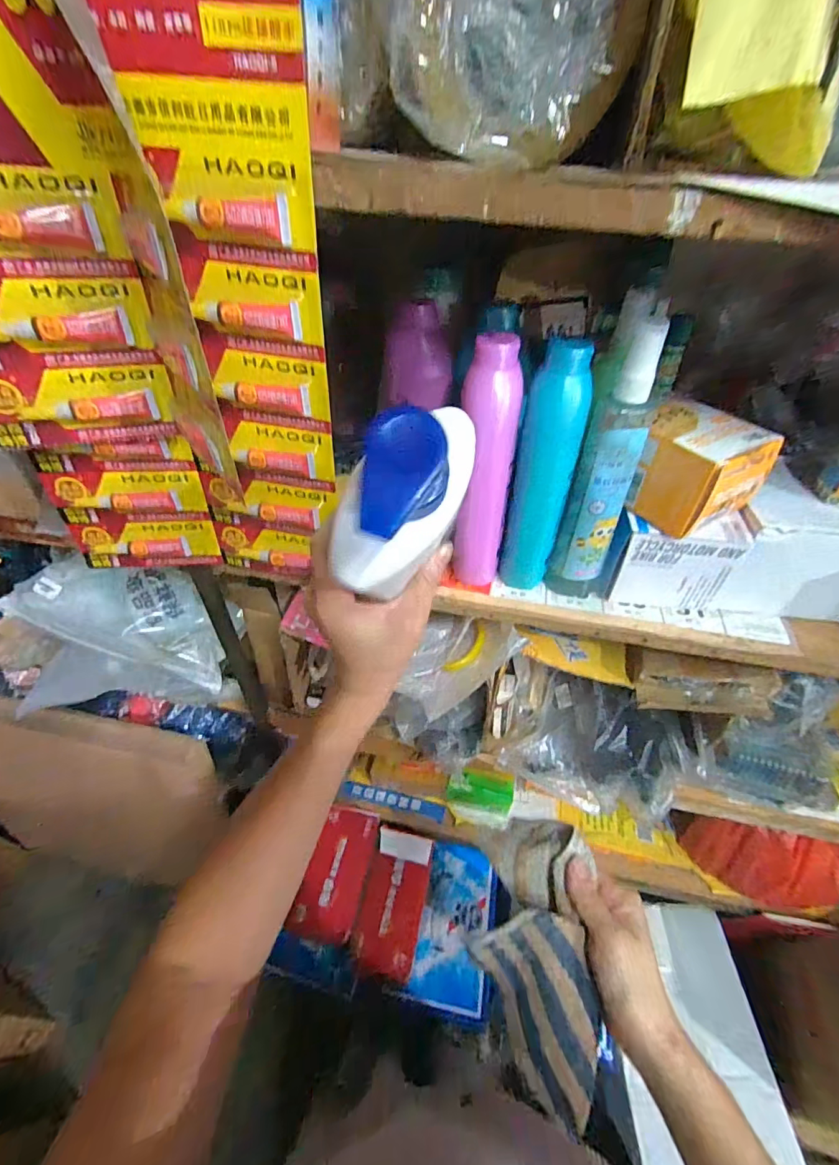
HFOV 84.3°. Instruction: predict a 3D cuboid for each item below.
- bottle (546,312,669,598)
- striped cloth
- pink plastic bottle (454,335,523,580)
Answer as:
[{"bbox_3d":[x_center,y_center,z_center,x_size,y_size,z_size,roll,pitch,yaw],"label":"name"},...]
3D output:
[{"bbox_3d":[0.148,-0.081,0.362,0.045,0.218,0.051,20,47,18],"label":"bottle"},{"bbox_3d":[0.085,0.274,0.345,0.081,0.062,0.173,1,60,0],"label":"striped cloth"},{"bbox_3d":[0.051,-0.077,0.368,0.043,0.199,0.045,9,44,8],"label":"pink plastic bottle"}]

